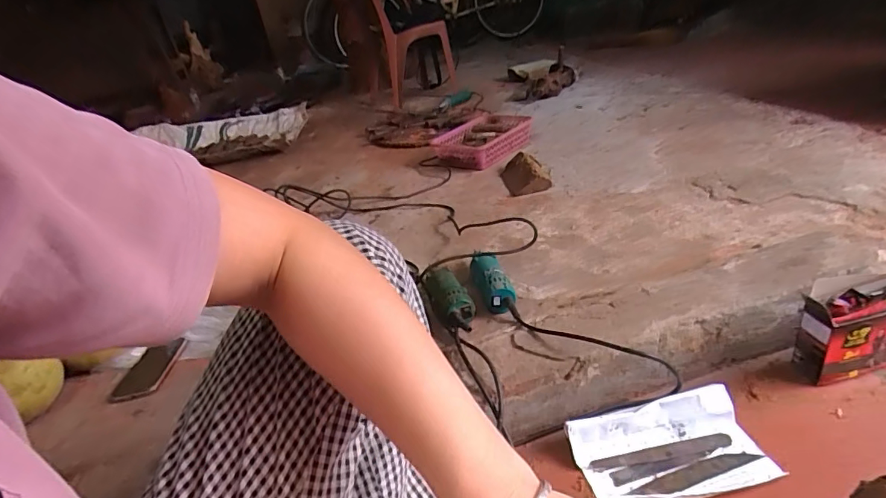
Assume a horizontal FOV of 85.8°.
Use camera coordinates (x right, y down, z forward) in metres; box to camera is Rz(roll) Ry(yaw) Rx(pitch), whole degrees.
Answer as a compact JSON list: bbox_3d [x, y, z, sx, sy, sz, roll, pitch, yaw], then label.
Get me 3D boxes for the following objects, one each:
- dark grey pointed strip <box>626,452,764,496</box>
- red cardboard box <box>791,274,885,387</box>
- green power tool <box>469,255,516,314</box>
[{"bbox_3d":[0.305,0.272,0.574,0.159,0.009,0.024,-13,29,-9],"label":"dark grey pointed strip"},{"bbox_3d":[0.607,0.099,0.655,0.238,0.129,0.059,-12,29,-4],"label":"red cardboard box"},{"bbox_3d":[0.084,0.054,0.839,0.057,0.045,0.155,-14,30,-5],"label":"green power tool"}]

